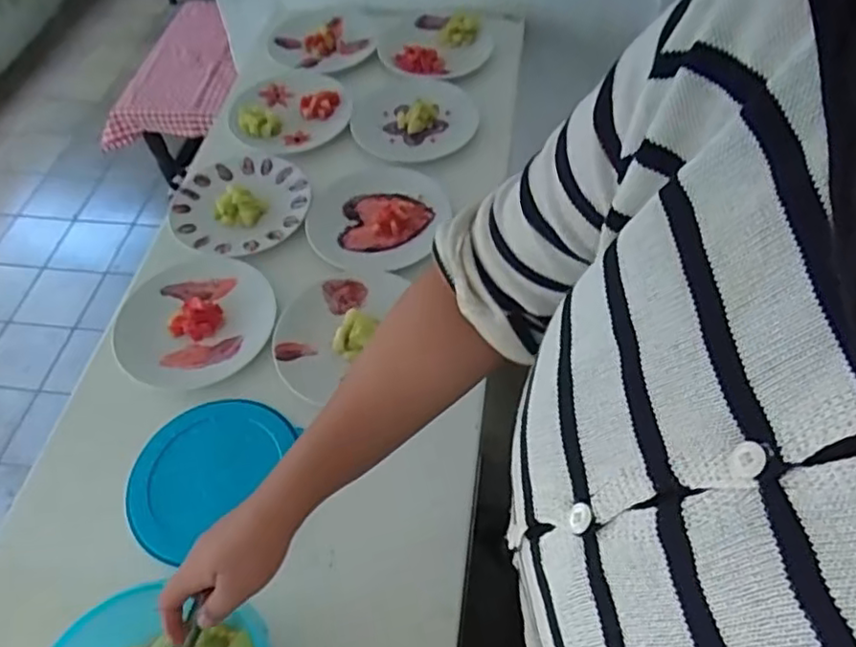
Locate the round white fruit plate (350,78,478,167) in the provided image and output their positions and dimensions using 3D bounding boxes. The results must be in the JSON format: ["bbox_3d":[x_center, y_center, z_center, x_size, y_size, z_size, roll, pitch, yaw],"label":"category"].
[{"bbox_3d":[-0.023,-0.338,1.057,0.197,0.020,0.194,-2,54,2],"label":"round white fruit plate"}]

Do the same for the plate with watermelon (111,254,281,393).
[{"bbox_3d":[-0.300,-0.006,0.829,0.202,0.030,0.189,-35,59,-20],"label":"plate with watermelon"}]

